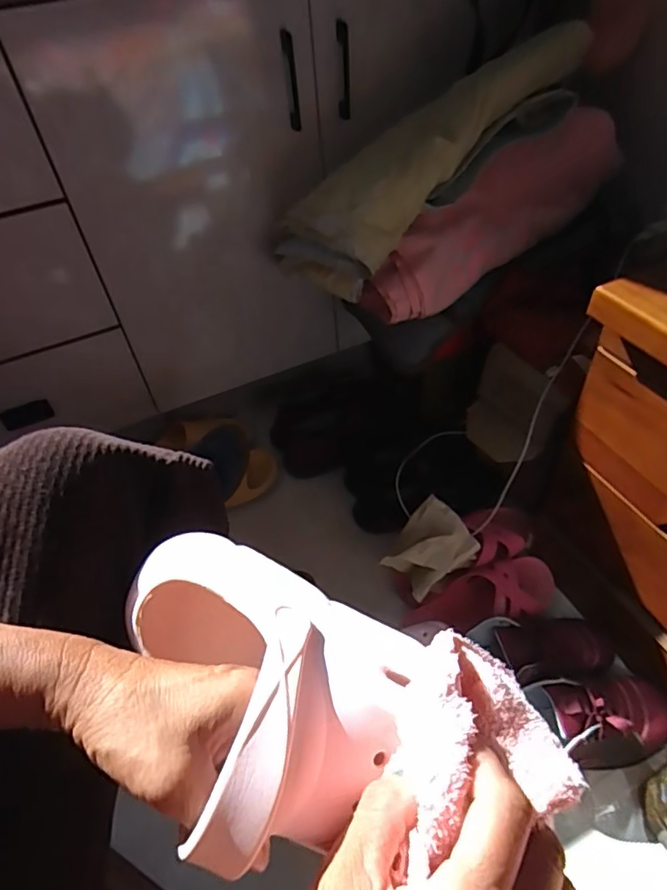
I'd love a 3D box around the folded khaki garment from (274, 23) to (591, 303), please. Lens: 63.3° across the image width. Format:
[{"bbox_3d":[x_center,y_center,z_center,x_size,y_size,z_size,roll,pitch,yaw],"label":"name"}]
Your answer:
[{"bbox_3d":[0.126,-0.375,0.733,0.484,0.107,0.191,-34,46,16],"label":"folded khaki garment"}]

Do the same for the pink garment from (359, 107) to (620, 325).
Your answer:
[{"bbox_3d":[0.222,-0.304,0.759,0.399,0.137,0.081,-36,50,8],"label":"pink garment"}]

